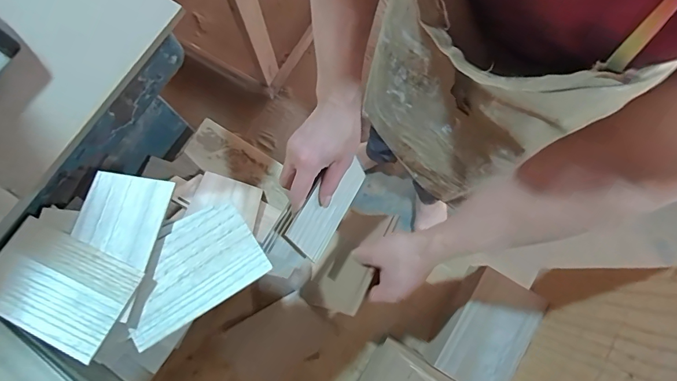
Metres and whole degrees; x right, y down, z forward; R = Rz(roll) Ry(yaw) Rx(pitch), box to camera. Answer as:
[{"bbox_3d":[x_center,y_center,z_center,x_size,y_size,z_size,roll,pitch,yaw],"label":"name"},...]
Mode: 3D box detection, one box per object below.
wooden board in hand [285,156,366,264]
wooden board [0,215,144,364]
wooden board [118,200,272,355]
[{"bbox_3d":[-0.012,0.018,0.559,0.006,0.098,0.156,17,64,33],"label":"wooden board in hand"},{"bbox_3d":[-0.295,0.100,0.417,0.155,0.014,0.096,22,71,11],"label":"wooden board"},{"bbox_3d":[-0.167,0.084,0.435,0.152,0.011,0.101,-31,77,-16],"label":"wooden board"}]

